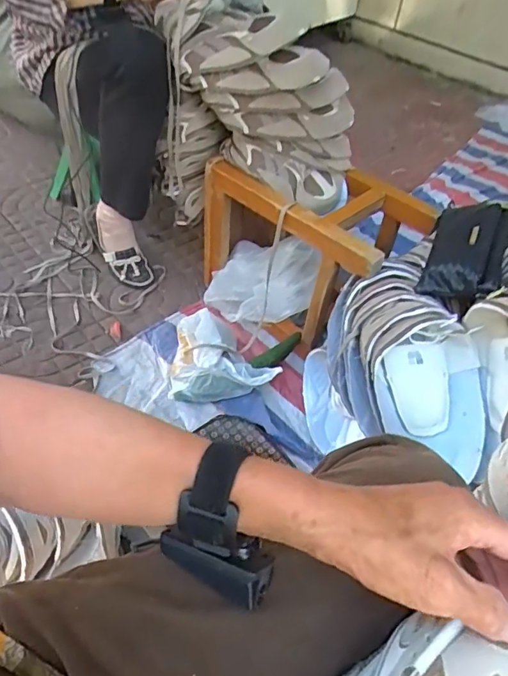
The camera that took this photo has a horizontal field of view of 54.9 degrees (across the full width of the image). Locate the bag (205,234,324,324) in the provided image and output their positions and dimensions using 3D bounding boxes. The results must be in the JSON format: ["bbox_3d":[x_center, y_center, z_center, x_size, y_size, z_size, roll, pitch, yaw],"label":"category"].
[{"bbox_3d":[0.012,-0.117,1.014,0.218,0.148,0.130,19,47,12],"label":"bag"}]

